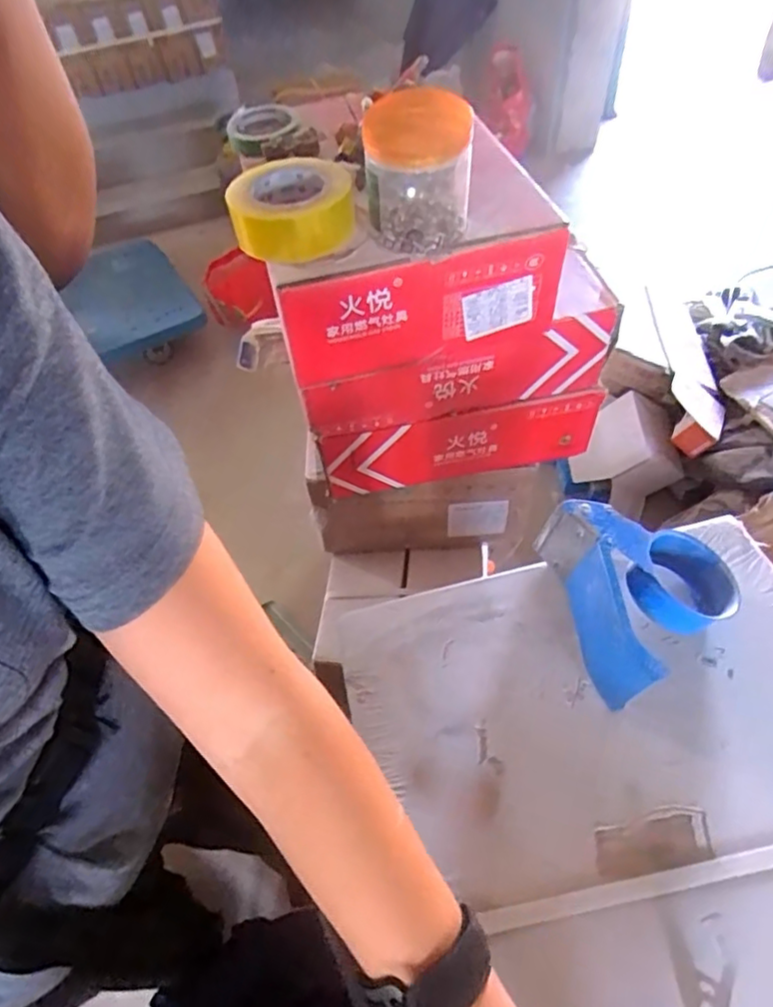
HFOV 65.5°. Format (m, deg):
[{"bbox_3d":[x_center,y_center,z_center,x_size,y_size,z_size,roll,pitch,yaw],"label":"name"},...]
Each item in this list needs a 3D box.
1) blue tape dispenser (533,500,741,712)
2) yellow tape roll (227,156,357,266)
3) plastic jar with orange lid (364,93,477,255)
[{"bbox_3d":[0.208,0.064,0.467,0.131,0.072,0.142,-13,52,-6],"label":"blue tape dispenser"},{"bbox_3d":[-0.097,-0.309,0.628,0.125,0.046,0.146,-5,52,1],"label":"yellow tape roll"},{"bbox_3d":[0.031,-0.317,0.580,0.095,0.117,0.117,2,52,6],"label":"plastic jar with orange lid"}]

